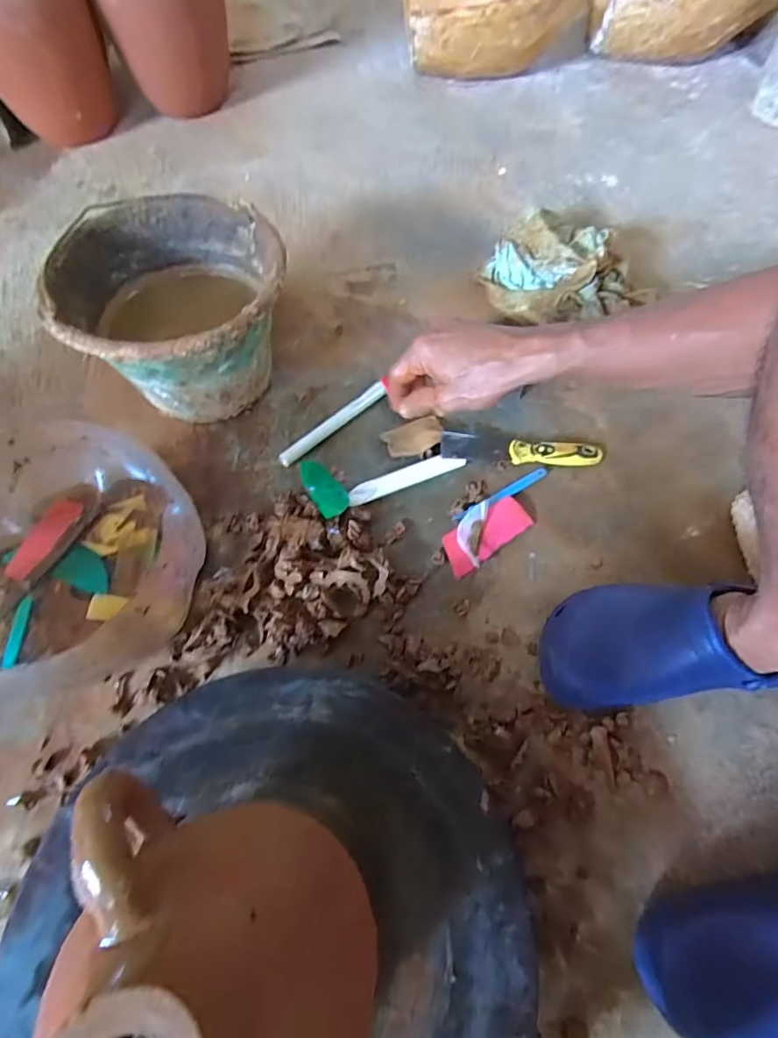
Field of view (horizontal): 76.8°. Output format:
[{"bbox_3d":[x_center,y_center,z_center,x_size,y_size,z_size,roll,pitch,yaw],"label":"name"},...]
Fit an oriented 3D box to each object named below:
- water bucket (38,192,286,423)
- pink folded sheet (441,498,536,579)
[{"bbox_3d":[-0.242,-0.238,0.601,0.240,0.169,0.256,0,62,1],"label":"water bucket"},{"bbox_3d":[0.109,0.016,0.548,0.109,0.007,0.046,-32,77,-15],"label":"pink folded sheet"}]

